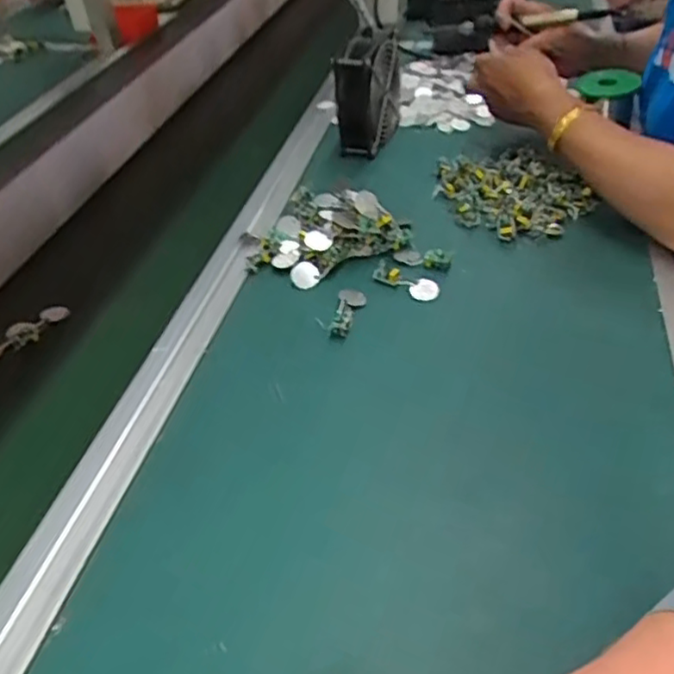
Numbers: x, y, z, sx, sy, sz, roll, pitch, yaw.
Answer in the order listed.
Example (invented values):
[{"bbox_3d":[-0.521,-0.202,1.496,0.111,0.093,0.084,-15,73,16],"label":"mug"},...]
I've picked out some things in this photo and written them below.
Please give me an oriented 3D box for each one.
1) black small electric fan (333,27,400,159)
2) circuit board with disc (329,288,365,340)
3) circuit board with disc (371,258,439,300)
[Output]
[{"bbox_3d":[0.039,-0.300,0.805,0.054,0.108,0.124,8,42,16],"label":"black small electric fan"},{"bbox_3d":[0.010,-0.022,0.568,0.023,0.008,0.062,3,41,11],"label":"circuit board with disc"},{"bbox_3d":[0.062,-0.052,0.591,0.061,0.012,0.023,27,51,33],"label":"circuit board with disc"}]

